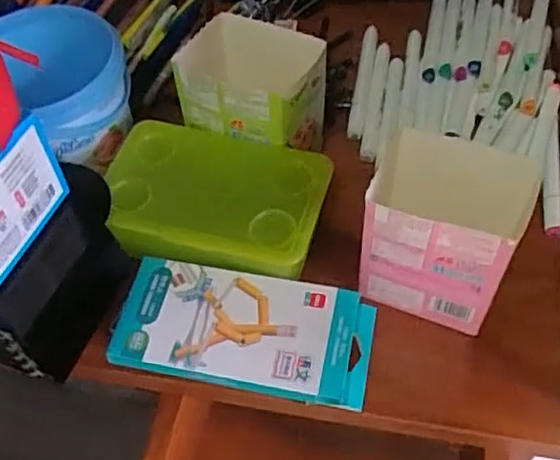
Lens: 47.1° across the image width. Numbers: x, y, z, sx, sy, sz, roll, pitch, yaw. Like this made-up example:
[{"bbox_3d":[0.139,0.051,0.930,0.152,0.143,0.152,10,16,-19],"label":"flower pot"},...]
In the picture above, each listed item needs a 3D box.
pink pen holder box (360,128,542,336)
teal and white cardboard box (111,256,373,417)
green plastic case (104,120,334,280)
[{"bbox_3d":[0.114,0.002,0.461,0.114,0.120,0.077,18,59,15],"label":"pink pen holder box"},{"bbox_3d":[-0.027,0.074,0.467,0.181,0.026,0.085,8,57,9],"label":"teal and white cardboard box"},{"bbox_3d":[-0.053,-0.026,0.497,0.173,0.044,0.110,13,57,12],"label":"green plastic case"}]

